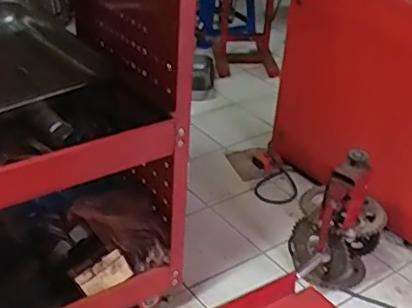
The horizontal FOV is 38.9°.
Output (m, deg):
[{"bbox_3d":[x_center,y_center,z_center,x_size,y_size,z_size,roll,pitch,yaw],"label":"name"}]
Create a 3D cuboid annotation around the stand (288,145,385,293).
[{"bbox_3d":[0.259,0.145,1.154,0.177,0.290,0.178,11,32,12],"label":"stand"}]

